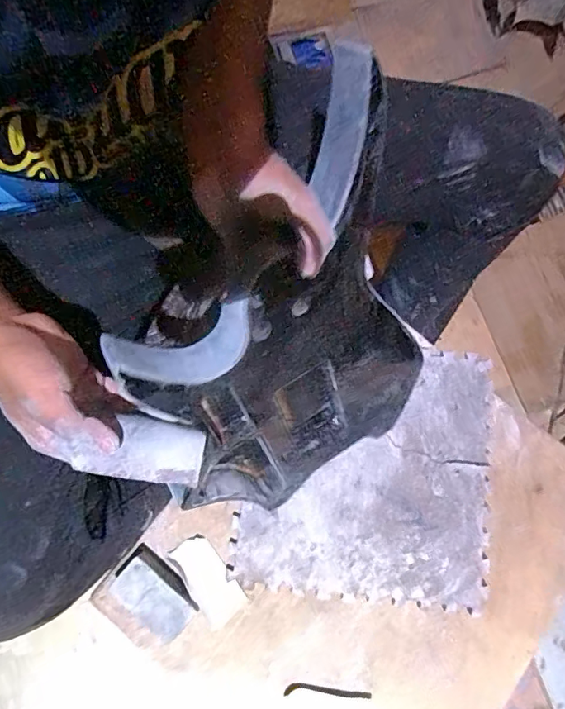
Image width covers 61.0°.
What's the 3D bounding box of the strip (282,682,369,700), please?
[{"bbox_3d":[0.052,0.385,0.544,0.098,0.016,0.010,8,78,1],"label":"strip"}]

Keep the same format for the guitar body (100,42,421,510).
[{"bbox_3d":[-0.003,-0.004,0.412,0.245,0.357,0.041,-32,47,-8],"label":"guitar body"}]

